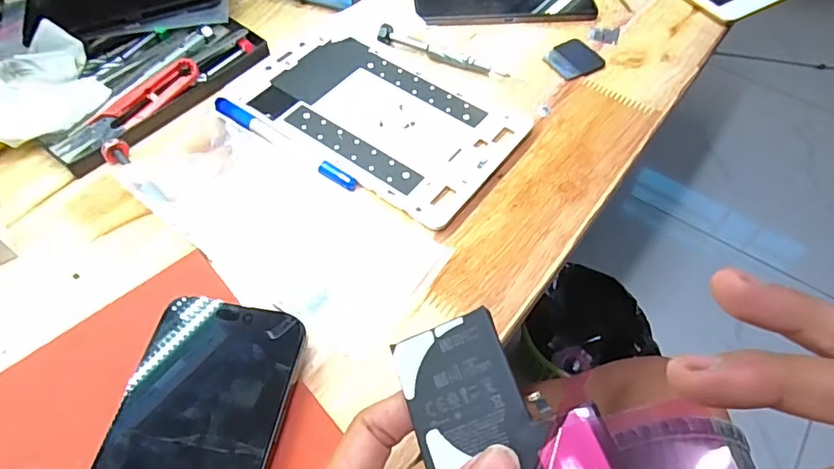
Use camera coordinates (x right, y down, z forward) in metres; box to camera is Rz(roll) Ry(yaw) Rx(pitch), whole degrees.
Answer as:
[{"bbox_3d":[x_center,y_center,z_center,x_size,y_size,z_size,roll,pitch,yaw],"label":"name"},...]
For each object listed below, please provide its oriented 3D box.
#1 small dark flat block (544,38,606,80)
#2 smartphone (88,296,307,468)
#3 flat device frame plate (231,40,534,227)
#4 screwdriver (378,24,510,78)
[{"bbox_3d":[0.129,-0.146,0.438,0.044,0.004,0.040,-27,61,-17],"label":"small dark flat block"},{"bbox_3d":[-0.110,0.107,0.247,0.078,0.015,0.158,10,57,6],"label":"smartphone"},{"bbox_3d":[-0.029,-0.089,0.389,0.192,0.008,0.113,32,61,19],"label":"flat device frame plate"},{"bbox_3d":[0.021,-0.148,0.425,0.109,0.013,0.013,20,58,12],"label":"screwdriver"}]

